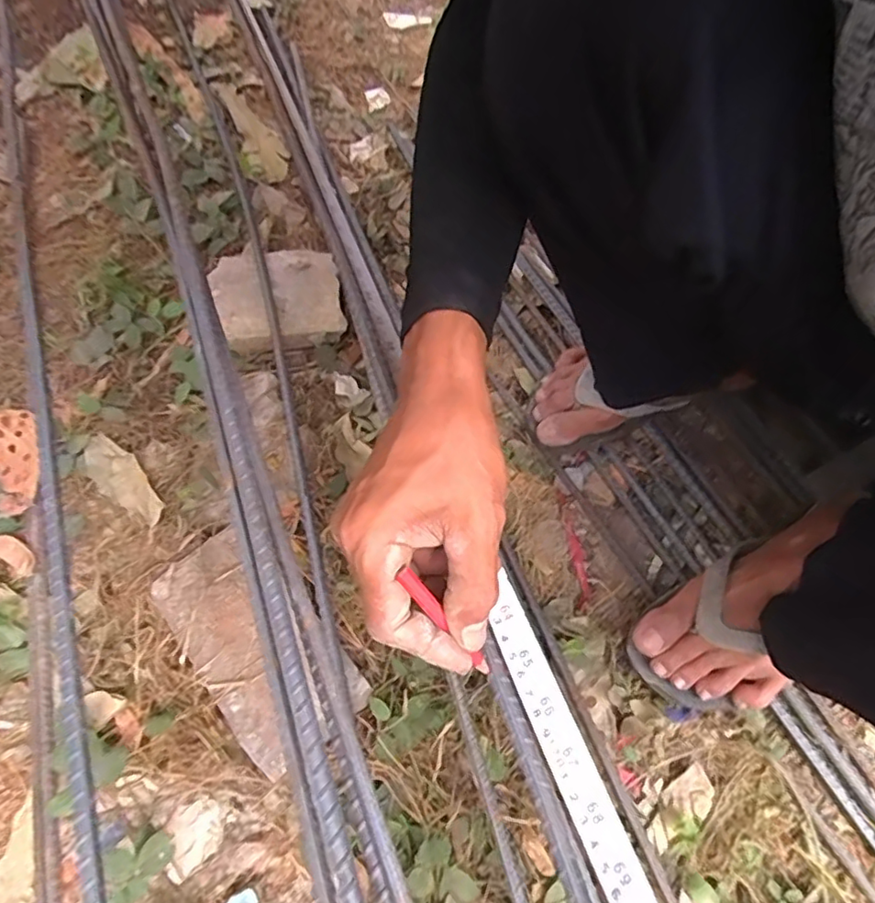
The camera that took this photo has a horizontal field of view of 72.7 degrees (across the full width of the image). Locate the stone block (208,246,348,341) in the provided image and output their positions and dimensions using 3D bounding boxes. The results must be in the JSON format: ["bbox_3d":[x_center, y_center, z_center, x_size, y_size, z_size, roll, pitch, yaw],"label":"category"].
[{"bbox_3d":[-0.188,-0.190,0.708,0.139,0.040,0.138,-13,65,-4],"label":"stone block"}]

